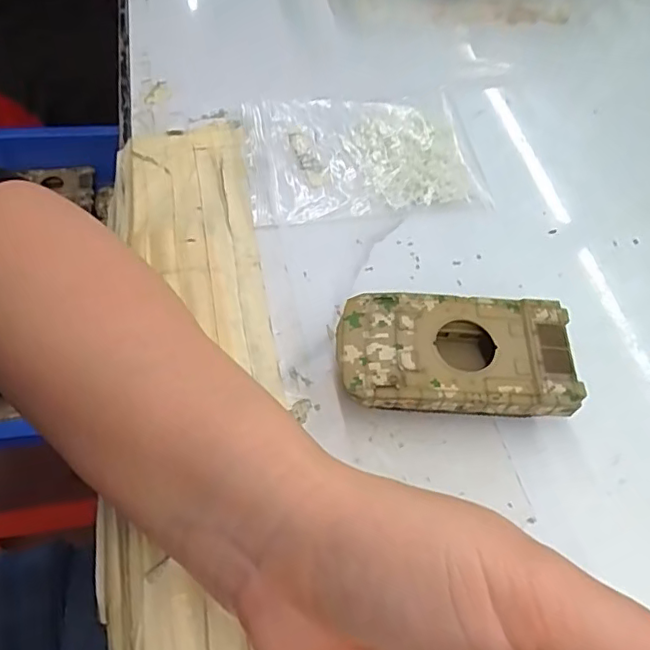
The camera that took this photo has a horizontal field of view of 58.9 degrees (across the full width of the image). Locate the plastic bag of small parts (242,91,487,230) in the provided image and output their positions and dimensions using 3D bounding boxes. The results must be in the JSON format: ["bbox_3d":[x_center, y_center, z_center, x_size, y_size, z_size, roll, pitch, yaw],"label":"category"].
[{"bbox_3d":[0.019,-0.097,0.319,0.123,0.019,0.083,-6,58,-8],"label":"plastic bag of small parts"}]

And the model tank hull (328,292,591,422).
[{"bbox_3d":[0.054,0.015,0.247,0.095,0.025,0.051,4,57,-2],"label":"model tank hull"}]

